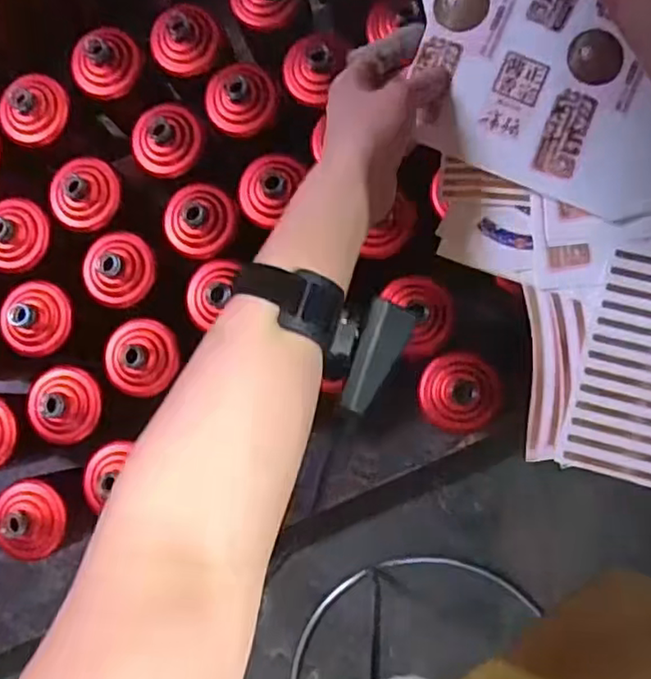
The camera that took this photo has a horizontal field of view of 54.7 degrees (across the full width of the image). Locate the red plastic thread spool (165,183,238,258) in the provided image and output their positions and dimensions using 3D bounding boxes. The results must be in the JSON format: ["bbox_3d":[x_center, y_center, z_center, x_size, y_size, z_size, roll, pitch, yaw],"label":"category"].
[{"bbox_3d":[-0.134,-0.126,0.671,0.071,0.041,0.077,41,90,8],"label":"red plastic thread spool"}]

